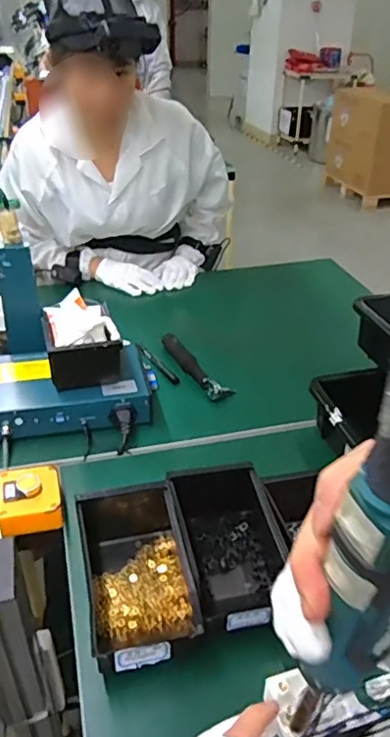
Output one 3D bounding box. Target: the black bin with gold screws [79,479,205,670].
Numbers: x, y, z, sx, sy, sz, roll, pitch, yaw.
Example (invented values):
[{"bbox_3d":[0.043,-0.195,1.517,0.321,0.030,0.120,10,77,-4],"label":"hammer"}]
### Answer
[{"bbox_3d":[-0.063,0.205,0.591,0.102,0.074,0.197,-7,34,-12],"label":"black bin with gold screws"}]

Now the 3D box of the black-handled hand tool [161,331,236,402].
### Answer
[{"bbox_3d":[0.000,-0.009,0.966,0.043,0.023,0.209,-14,36,-22],"label":"black-handled hand tool"}]

